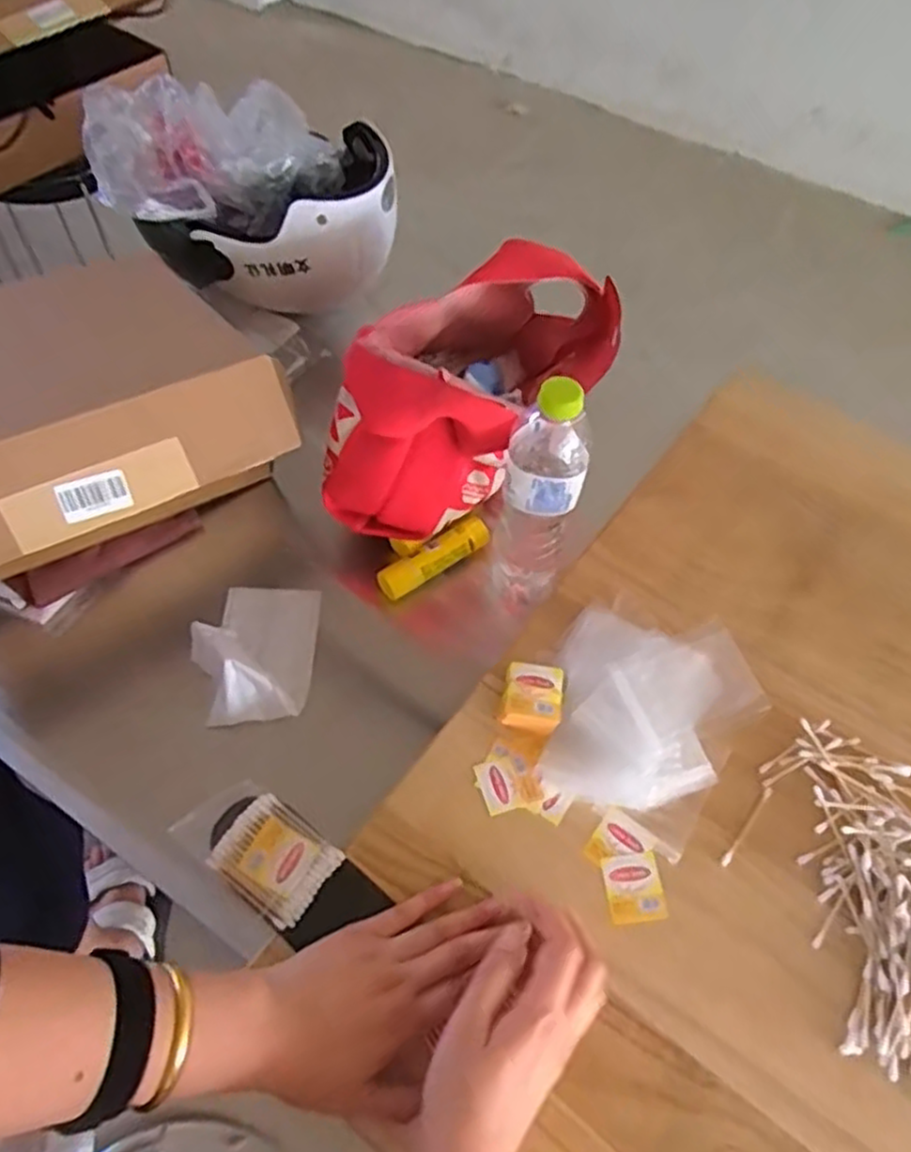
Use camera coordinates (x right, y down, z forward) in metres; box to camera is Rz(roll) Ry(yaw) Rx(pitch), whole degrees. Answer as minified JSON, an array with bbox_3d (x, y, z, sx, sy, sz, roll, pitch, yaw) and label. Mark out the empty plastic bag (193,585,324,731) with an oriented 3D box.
[{"bbox_3d":[-0.173,0.062,0.633,0.100,0.046,0.133,3,57,-3],"label":"empty plastic bag"}]

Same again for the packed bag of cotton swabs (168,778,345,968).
[{"bbox_3d":[-0.138,0.188,0.506,0.104,0.009,0.075,39,63,19],"label":"packed bag of cotton swabs"}]

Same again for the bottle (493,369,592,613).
[{"bbox_3d":[0.068,-0.066,0.619,0.063,0.228,0.076,9,57,2],"label":"bottle"}]

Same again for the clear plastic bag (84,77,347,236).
[{"bbox_3d":[-0.257,-0.434,0.782,0.244,0.122,0.129,-36,66,-24],"label":"clear plastic bag"}]

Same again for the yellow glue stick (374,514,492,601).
[{"bbox_3d":[-0.019,-0.019,0.691,0.115,0.024,0.028,-31,64,-22],"label":"yellow glue stick"}]

